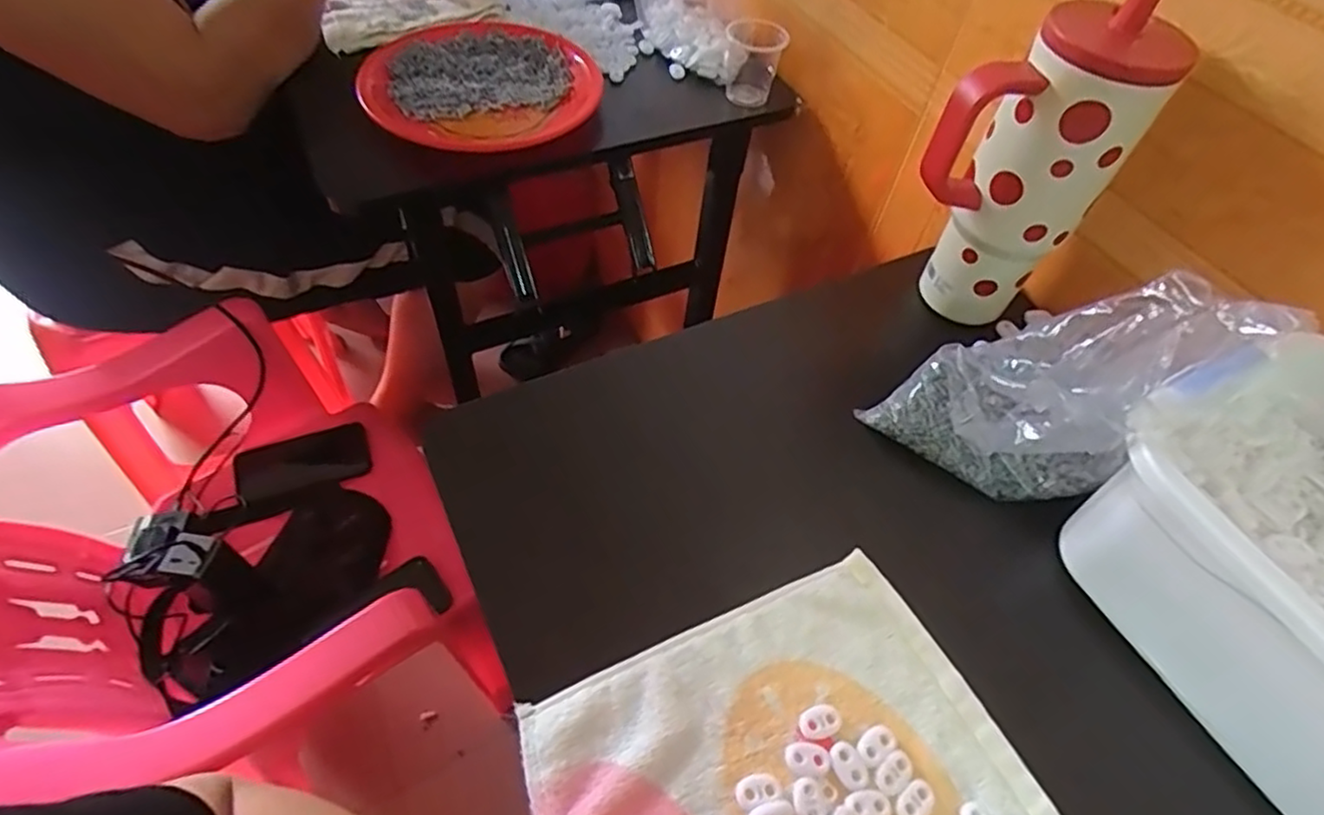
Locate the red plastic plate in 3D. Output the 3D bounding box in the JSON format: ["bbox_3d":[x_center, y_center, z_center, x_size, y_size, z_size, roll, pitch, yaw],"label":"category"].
[{"bbox_3d":[-0.186,-0.328,0.677,0.219,0.036,0.233,2,53,-3],"label":"red plastic plate"}]

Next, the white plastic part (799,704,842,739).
[{"bbox_3d":[0.083,0.164,0.349,0.022,0.005,0.015,-17,57,-16],"label":"white plastic part"}]

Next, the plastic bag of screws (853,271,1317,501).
[{"bbox_3d":[0.236,-0.018,0.410,0.111,0.141,0.140,-33,63,-25],"label":"plastic bag of screws"}]

